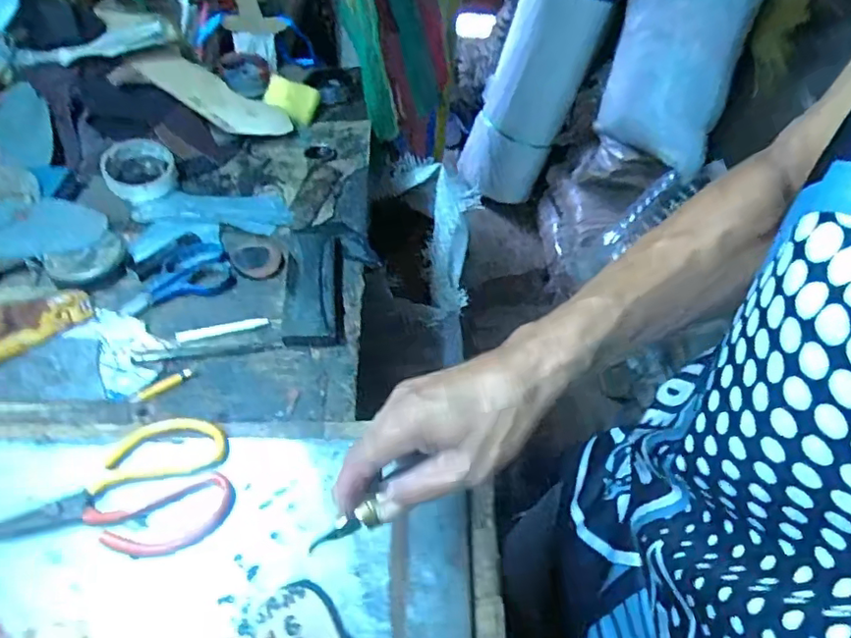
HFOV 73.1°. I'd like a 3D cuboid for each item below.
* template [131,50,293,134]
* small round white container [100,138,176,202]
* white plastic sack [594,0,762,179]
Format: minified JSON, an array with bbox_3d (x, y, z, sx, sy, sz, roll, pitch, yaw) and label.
[{"bbox_3d":[-0.303,-0.328,0.832,0.216,0.014,0.107,32,41,2],"label":"template"},{"bbox_3d":[-0.366,-0.192,0.735,0.084,0.028,0.101,-17,50,-21],"label":"small round white container"},{"bbox_3d":[0.717,-0.799,1.556,0.357,0.719,0.255,1,28,-1],"label":"white plastic sack"}]

